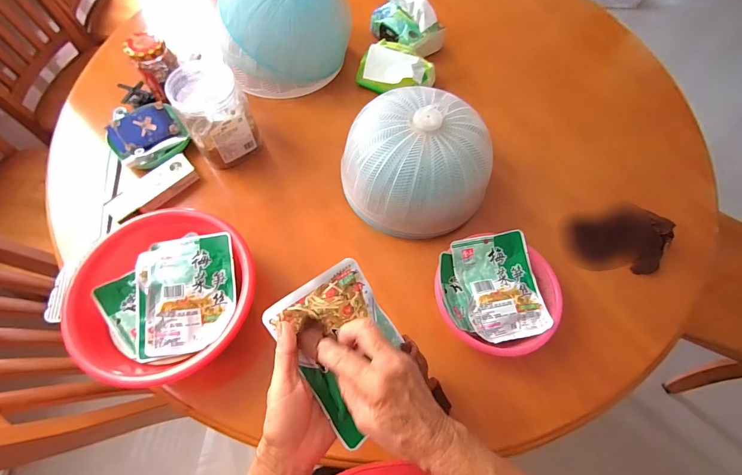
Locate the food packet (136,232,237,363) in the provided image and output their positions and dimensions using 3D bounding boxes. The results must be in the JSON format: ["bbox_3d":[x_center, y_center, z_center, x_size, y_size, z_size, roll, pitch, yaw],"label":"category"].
[{"bbox_3d":[-0.247,0.075,0.474,0.130,0.016,0.149,-9,78,-6],"label":"food packet"}]

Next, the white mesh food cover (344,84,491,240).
[{"bbox_3d":[0.072,-0.116,0.555,0.212,0.128,0.210,42,70,16],"label":"white mesh food cover"}]

